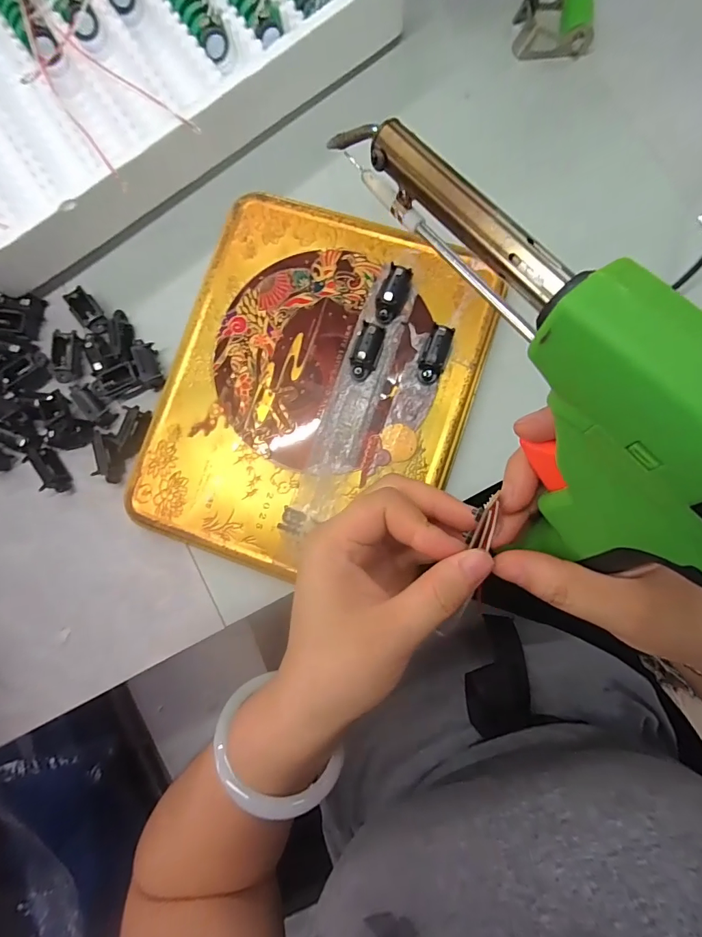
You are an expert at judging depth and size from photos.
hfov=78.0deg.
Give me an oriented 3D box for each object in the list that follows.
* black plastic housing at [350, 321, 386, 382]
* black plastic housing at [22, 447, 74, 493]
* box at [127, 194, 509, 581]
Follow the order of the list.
[{"bbox_3d":[0.010,-0.074,0.271,0.016,0.014,0.037,17,87,6],"label":"black plastic housing"},{"bbox_3d":[-0.207,0.001,0.298,0.017,0.013,0.035,-33,84,2],"label":"black plastic housing"},{"bbox_3d":[-0.023,-0.048,0.284,0.191,0.017,0.231,19,88,6],"label":"box"}]

